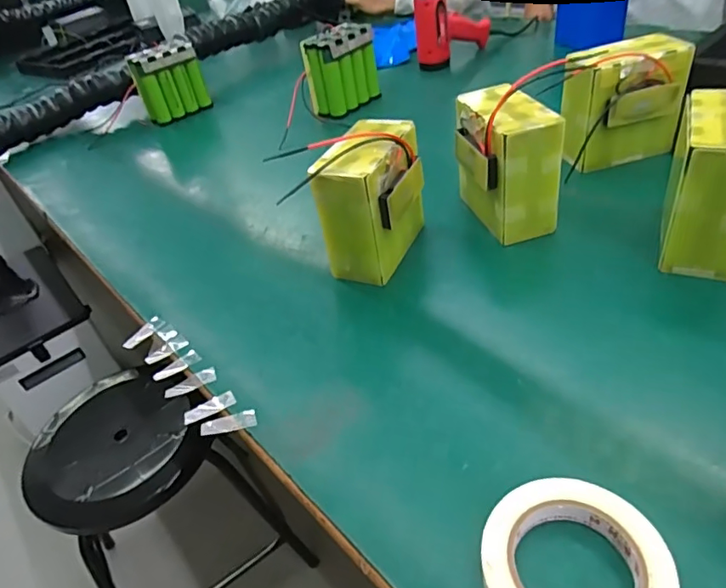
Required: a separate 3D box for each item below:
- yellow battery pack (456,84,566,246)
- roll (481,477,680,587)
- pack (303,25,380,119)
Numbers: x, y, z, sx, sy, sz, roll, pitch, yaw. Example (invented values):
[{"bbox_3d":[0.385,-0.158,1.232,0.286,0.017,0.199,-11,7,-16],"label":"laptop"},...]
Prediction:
[{"bbox_3d":[0.171,-0.161,0.656,0.088,0.148,0.142,-21,39,-11],"label":"yellow battery pack"},{"bbox_3d":[0.137,0.178,0.342,0.112,0.022,0.113,-3,41,3],"label":"roll"},{"bbox_3d":[-0.041,-0.448,1.061,0.085,0.141,0.127,26,52,36],"label":"pack"}]

